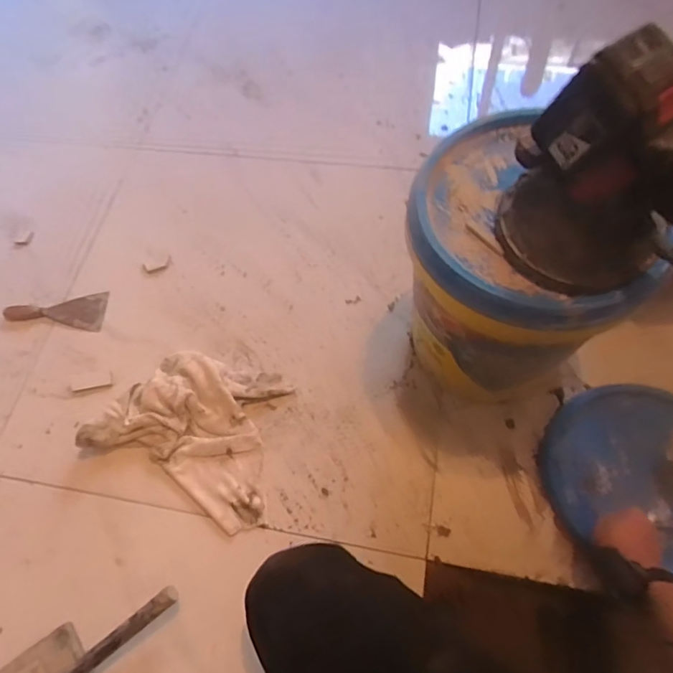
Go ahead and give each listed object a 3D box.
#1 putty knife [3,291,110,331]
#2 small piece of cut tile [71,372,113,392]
[{"bbox_3d":[-0.588,-0.054,0.996,0.207,0.020,0.084,-1,67,3],"label":"putty knife"},{"bbox_3d":[-0.475,0.087,0.920,0.080,0.004,0.031,-11,67,-1],"label":"small piece of cut tile"}]

